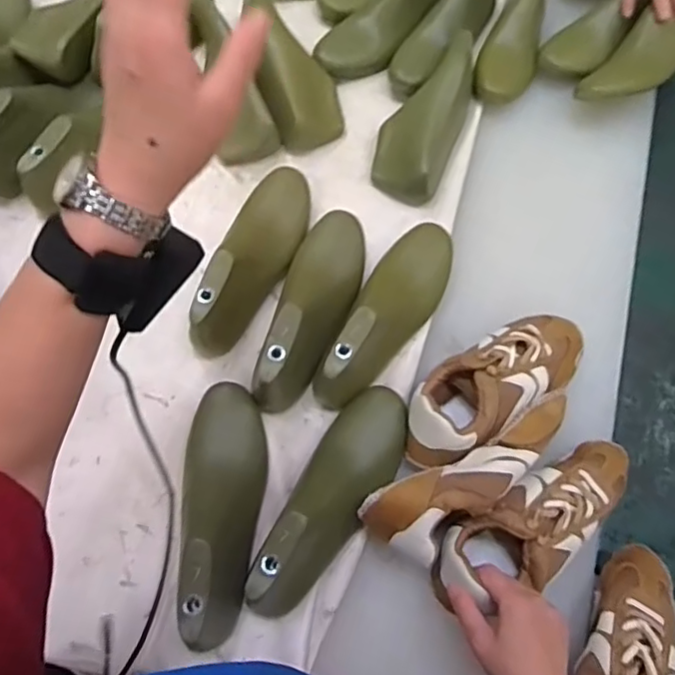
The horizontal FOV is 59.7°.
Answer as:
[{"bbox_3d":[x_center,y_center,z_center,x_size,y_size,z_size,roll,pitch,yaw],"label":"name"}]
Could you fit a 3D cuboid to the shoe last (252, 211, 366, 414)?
[{"bbox_3d":[-0.024,-0.045,0.625,0.078,0.072,0.246,14,69,3],"label":"shoe last"}]

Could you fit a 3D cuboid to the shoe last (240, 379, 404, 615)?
[{"bbox_3d":[-0.001,0.147,0.543,0.078,0.068,0.237,28,70,9],"label":"shoe last"}]

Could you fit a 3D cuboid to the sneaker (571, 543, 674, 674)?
[{"bbox_3d":[0.262,0.298,0.528,0.094,0.082,0.216,23,70,7],"label":"sneaker"}]

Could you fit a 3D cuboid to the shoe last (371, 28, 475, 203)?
[{"bbox_3d":[0.118,-0.281,0.745,0.094,0.067,0.236,25,82,7],"label":"shoe last"}]

